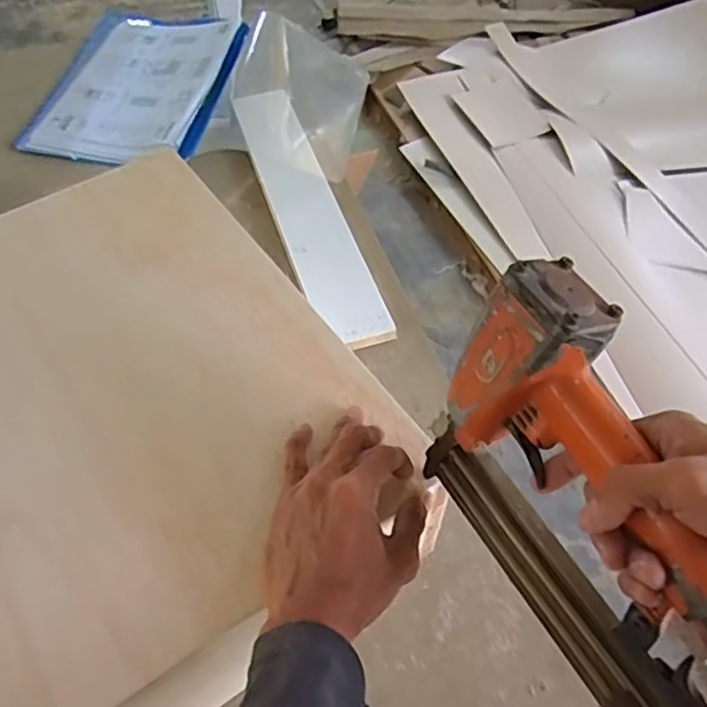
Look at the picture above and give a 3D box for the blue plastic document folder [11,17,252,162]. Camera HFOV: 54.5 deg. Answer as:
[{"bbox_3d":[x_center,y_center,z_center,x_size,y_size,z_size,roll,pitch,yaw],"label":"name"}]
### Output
[{"bbox_3d":[-0.308,-0.403,1.004,0.255,0.028,0.356,9,54,6],"label":"blue plastic document folder"}]

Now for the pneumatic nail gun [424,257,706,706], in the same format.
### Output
[{"bbox_3d":[0.139,0.085,0.393,0.065,0.165,0.235,-16,58,-38],"label":"pneumatic nail gun"}]

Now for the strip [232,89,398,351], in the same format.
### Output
[{"bbox_3d":[-0.062,-0.189,0.857,0.080,0.012,0.444,-16,56,-12],"label":"strip"}]

